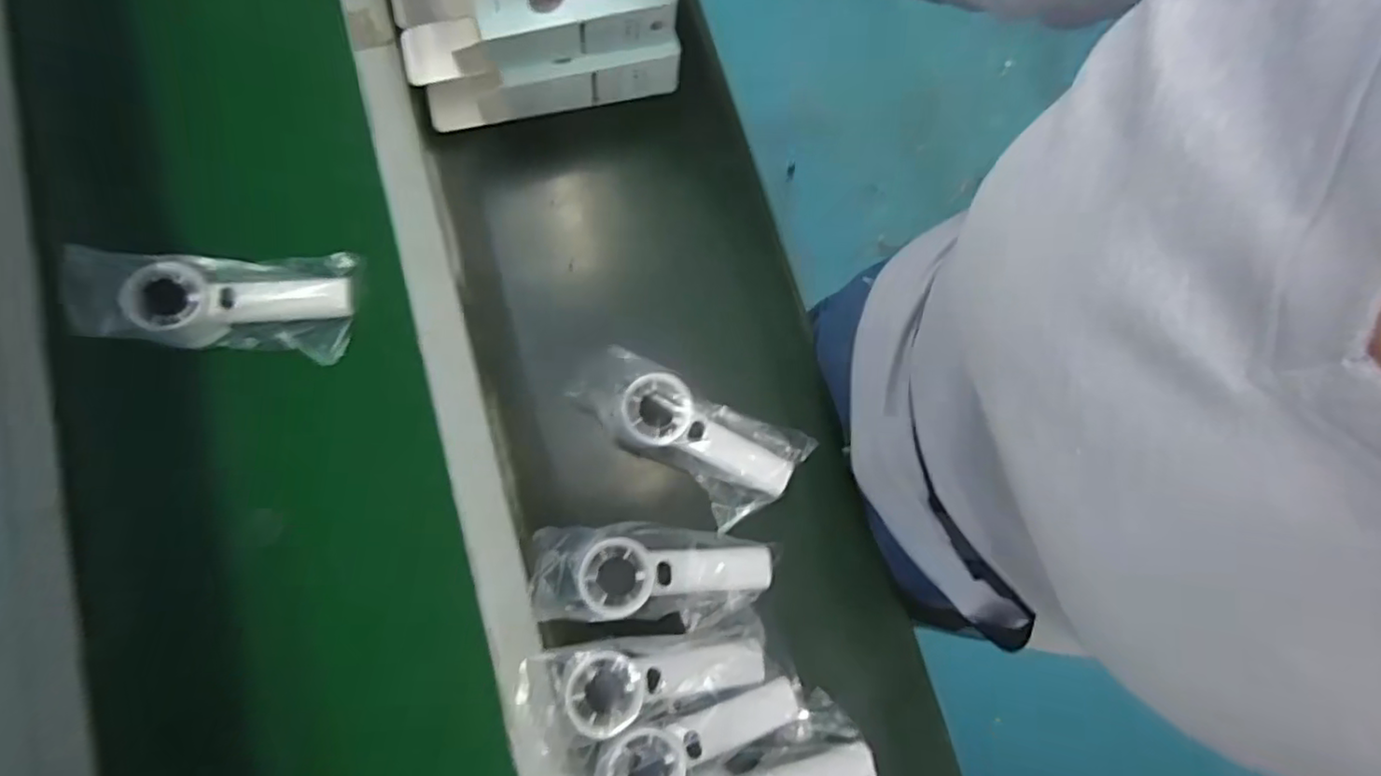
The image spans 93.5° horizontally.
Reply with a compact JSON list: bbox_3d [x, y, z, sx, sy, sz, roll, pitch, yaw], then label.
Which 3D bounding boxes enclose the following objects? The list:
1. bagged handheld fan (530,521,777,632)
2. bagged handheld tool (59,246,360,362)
[{"bbox_3d":[-0.034,0.151,0.528,0.196,0.068,0.079,9,78,1],"label":"bagged handheld fan"},{"bbox_3d":[-0.392,-0.071,0.545,0.195,0.043,0.084,0,77,-25],"label":"bagged handheld tool"}]

